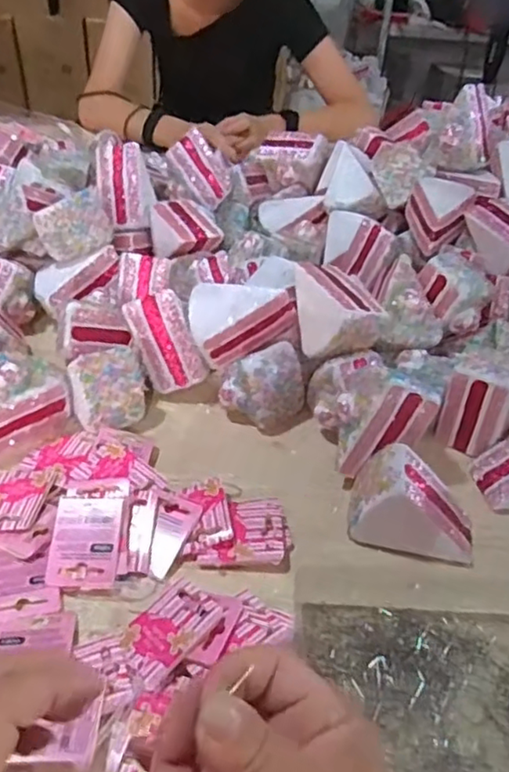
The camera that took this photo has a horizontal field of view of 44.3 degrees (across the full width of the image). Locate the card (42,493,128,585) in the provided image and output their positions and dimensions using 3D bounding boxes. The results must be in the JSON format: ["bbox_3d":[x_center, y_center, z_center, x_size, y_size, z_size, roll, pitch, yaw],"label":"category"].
[{"bbox_3d":[-0.115,0.105,0.428,0.046,0.006,0.062,1,61,0],"label":"card"}]

